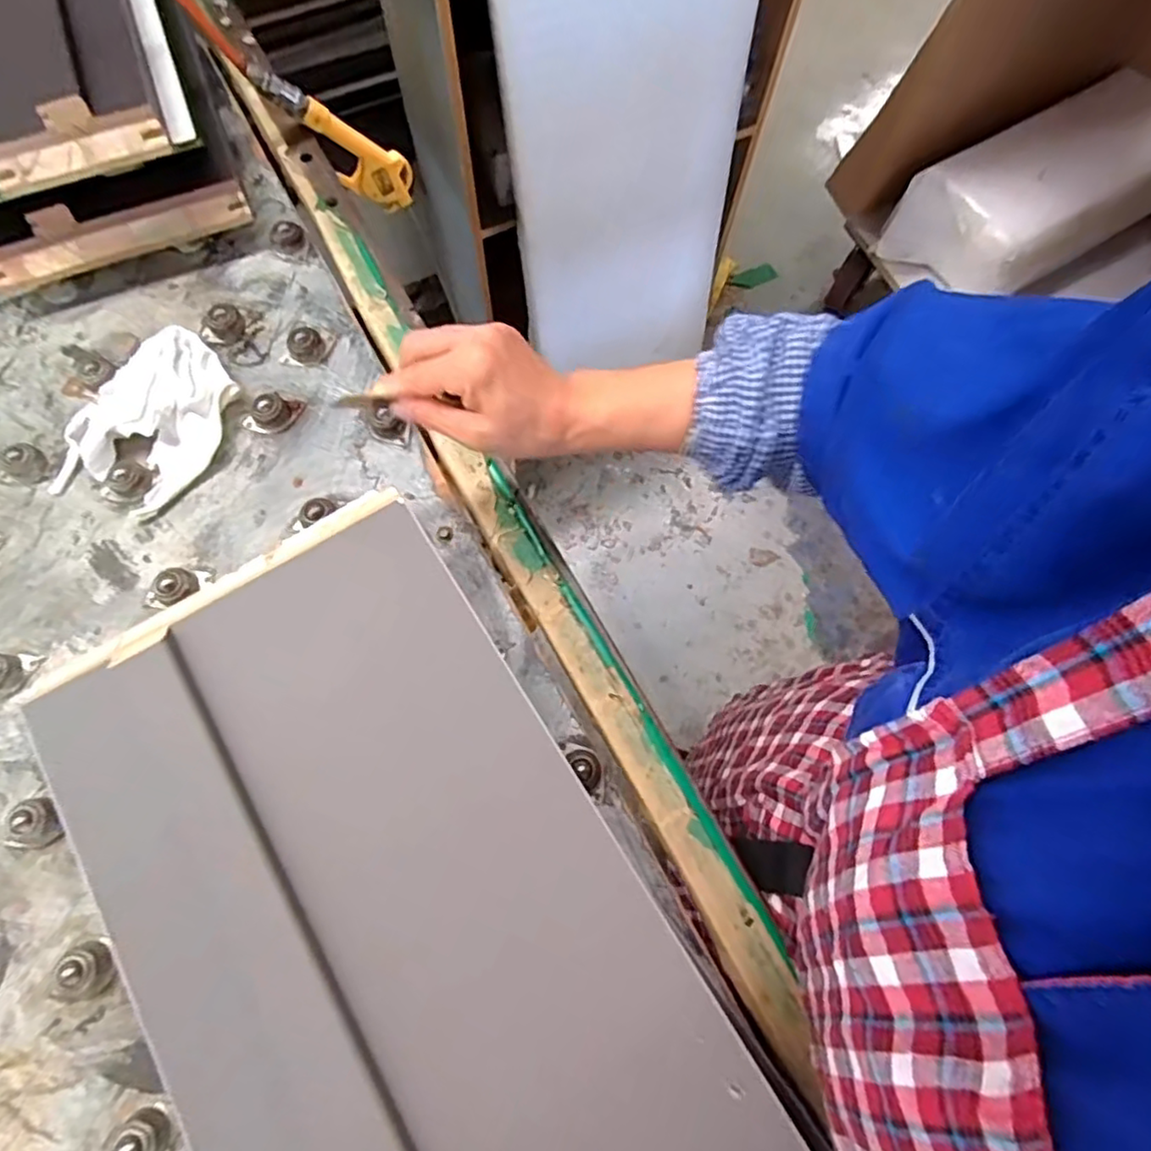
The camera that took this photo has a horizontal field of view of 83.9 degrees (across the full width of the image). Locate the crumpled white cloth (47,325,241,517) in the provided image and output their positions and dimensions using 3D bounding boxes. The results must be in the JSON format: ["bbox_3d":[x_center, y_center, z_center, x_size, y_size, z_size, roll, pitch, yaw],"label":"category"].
[{"bbox_3d":[-0.322,-0.118,0.483,0.099,0.029,0.141,27,73,7],"label":"crumpled white cloth"}]

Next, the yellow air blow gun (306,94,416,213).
[{"bbox_3d":[-0.224,-0.432,0.660,0.066,0.133,0.028,-24,71,20],"label":"yellow air blow gun"}]

